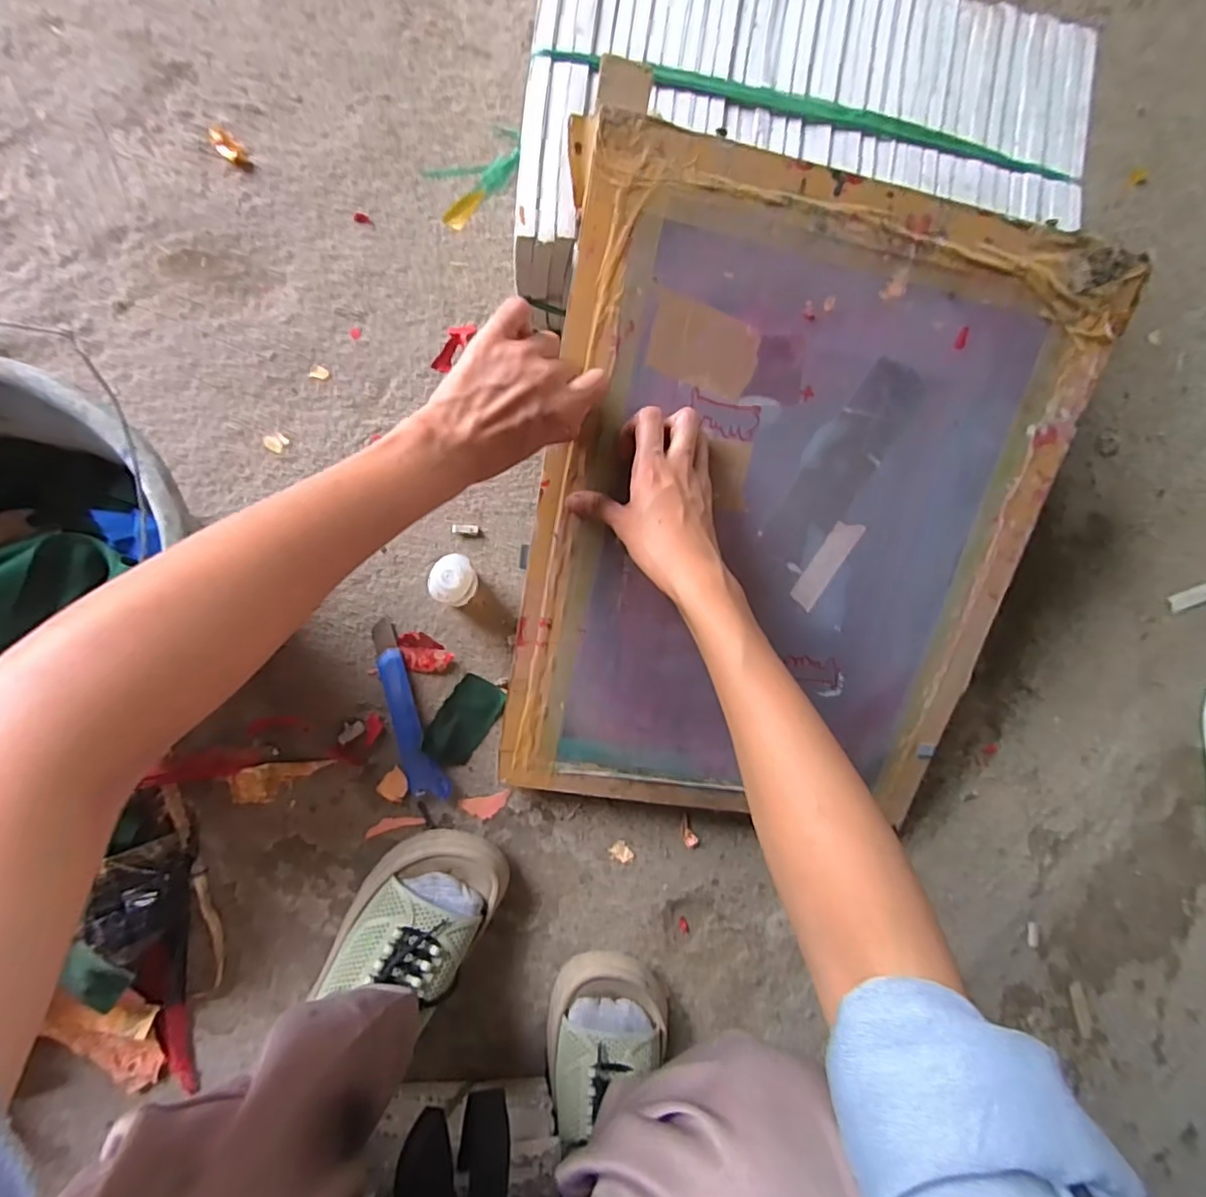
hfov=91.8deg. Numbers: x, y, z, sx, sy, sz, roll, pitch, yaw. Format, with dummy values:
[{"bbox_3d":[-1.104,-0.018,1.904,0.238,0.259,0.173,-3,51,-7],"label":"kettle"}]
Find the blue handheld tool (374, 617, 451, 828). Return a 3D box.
[{"bbox_3d":[-0.165,0.106,0.501,0.031,0.014,0.177,-15,92,-9],"label":"blue handheld tool"}]

